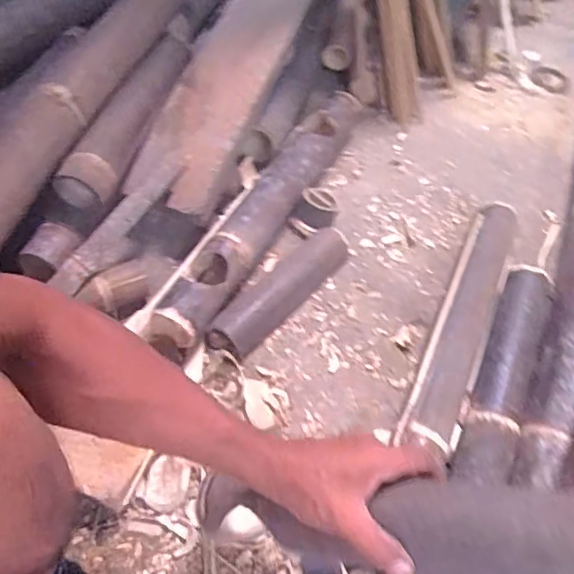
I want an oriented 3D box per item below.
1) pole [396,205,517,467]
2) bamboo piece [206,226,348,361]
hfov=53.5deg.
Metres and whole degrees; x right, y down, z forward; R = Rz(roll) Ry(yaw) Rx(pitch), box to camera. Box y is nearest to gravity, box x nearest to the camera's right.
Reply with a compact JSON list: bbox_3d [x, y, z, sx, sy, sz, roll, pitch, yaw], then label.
[{"bbox_3d":[0.242,0.046,0.776,0.075,0.062,0.427,23,55,11],"label":"pole"},{"bbox_3d":[-0.006,0.004,0.805,0.067,0.047,0.258,36,58,20],"label":"bamboo piece"}]

